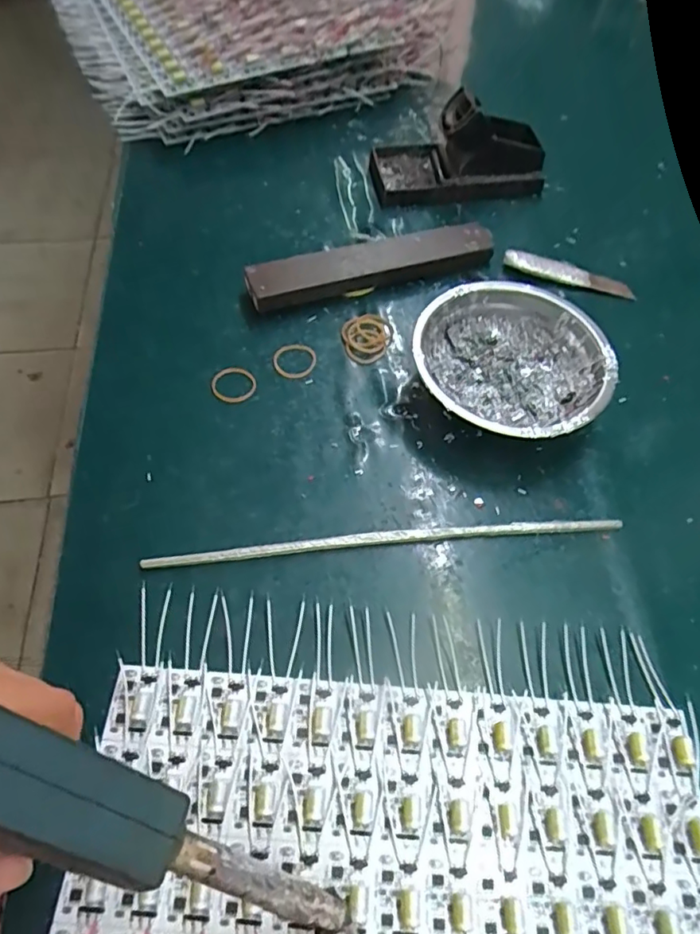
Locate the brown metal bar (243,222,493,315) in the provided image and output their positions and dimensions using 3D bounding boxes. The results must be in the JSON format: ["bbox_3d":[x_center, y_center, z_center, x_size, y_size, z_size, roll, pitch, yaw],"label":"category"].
[{"bbox_3d":[0.019,-0.160,0.432,0.202,0.021,0.034,-17,62,-12],"label":"brown metal bar"}]

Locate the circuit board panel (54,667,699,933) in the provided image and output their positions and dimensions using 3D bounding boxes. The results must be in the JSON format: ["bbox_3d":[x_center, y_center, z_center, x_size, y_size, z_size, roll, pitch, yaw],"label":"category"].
[{"bbox_3d":[0.020,0.216,0.222,0.281,0.010,0.238,5,60,1],"label":"circuit board panel"}]

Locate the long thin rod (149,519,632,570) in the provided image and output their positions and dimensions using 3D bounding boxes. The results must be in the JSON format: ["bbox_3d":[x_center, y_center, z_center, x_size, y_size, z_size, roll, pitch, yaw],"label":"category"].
[{"bbox_3d":[0.023,0.042,0.325,0.276,0.006,0.012,-4,60,-5],"label":"long thin rod"}]

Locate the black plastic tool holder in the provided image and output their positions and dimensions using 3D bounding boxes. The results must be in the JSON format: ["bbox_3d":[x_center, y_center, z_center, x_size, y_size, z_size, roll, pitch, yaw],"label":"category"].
[{"bbox_3d":[0.096,-0.288,0.485,0.148,0.061,0.075,-8,61,-7],"label":"black plastic tool holder"}]

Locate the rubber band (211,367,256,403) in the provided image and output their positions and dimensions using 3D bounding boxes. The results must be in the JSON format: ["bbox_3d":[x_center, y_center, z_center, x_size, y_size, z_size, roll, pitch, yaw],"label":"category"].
[{"bbox_3d":[-0.080,-0.058,0.380,0.030,0.005,0.027,2,60,-1],"label":"rubber band"}]

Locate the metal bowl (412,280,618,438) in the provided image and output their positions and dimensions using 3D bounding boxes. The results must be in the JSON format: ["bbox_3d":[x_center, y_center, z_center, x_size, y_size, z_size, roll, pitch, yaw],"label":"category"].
[{"bbox_3d":[0.106,-0.065,0.371,0.125,0.040,0.124,1,60,-2],"label":"metal bowl"}]

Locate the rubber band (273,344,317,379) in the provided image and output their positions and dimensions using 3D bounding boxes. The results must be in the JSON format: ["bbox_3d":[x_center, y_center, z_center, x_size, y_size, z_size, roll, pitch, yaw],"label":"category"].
[{"bbox_3d":[-0.039,-0.075,0.391,0.030,0.004,0.028,-5,60,-5],"label":"rubber band"}]

